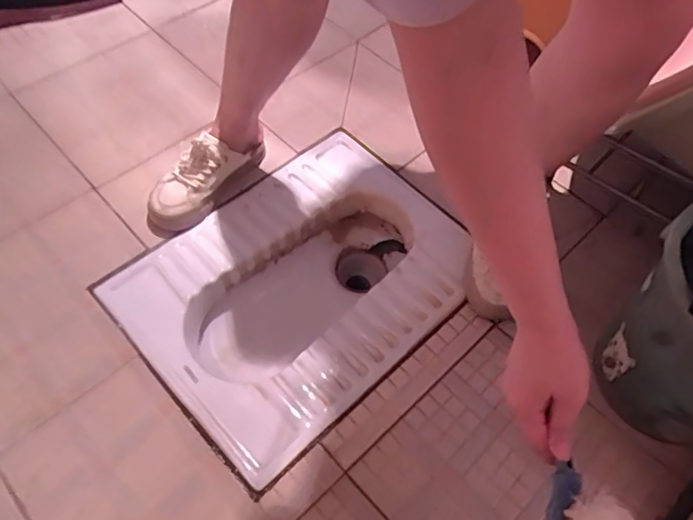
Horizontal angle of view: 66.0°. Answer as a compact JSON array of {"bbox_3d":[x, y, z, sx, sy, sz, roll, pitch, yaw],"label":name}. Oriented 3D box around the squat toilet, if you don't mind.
[{"bbox_3d":[-0.069,0.063,0.872,0.488,0.165,0.382,-38,67,-24],"label":"squat toilet"}]

